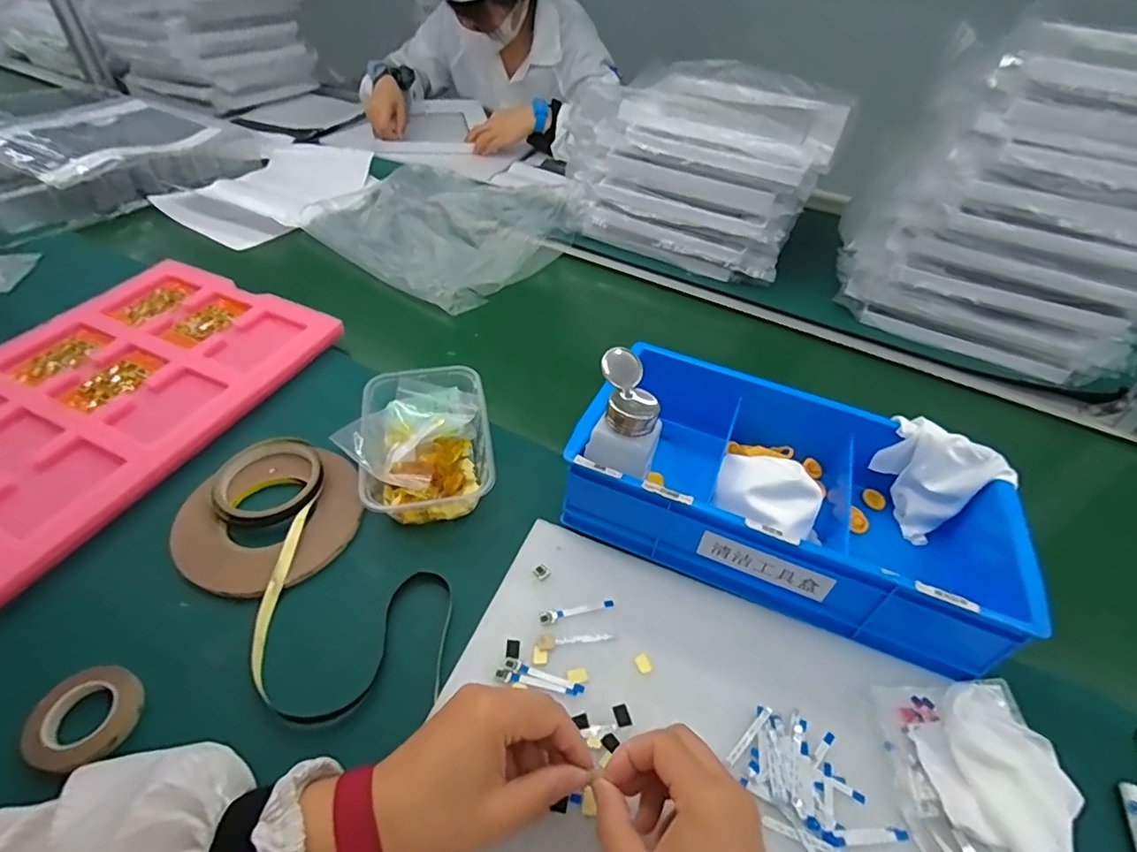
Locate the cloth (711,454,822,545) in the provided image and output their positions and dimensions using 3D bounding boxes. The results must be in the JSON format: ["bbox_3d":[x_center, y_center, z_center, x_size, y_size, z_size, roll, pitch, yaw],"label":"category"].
[{"bbox_3d":[0.178,0.057,0.484,0.092,0.041,0.060,25,50,19],"label":"cloth"}]

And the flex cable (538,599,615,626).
[{"bbox_3d":[0.007,0.146,0.435,0.060,0.004,0.010,-8,47,-13],"label":"flex cable"}]

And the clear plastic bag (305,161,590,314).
[{"bbox_3d":[-0.204,-0.331,0.878,0.357,0.081,0.307,32,51,24],"label":"clear plastic bag"}]

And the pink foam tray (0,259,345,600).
[{"bbox_3d":[-0.507,-0.008,0.545,0.300,0.021,0.485,25,48,18],"label":"pink foam tray"}]

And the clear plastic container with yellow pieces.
[{"bbox_3d":[-0.141,0.013,0.523,0.128,0.051,0.162,-7,47,-10],"label":"clear plastic container with yellow pieces"}]

